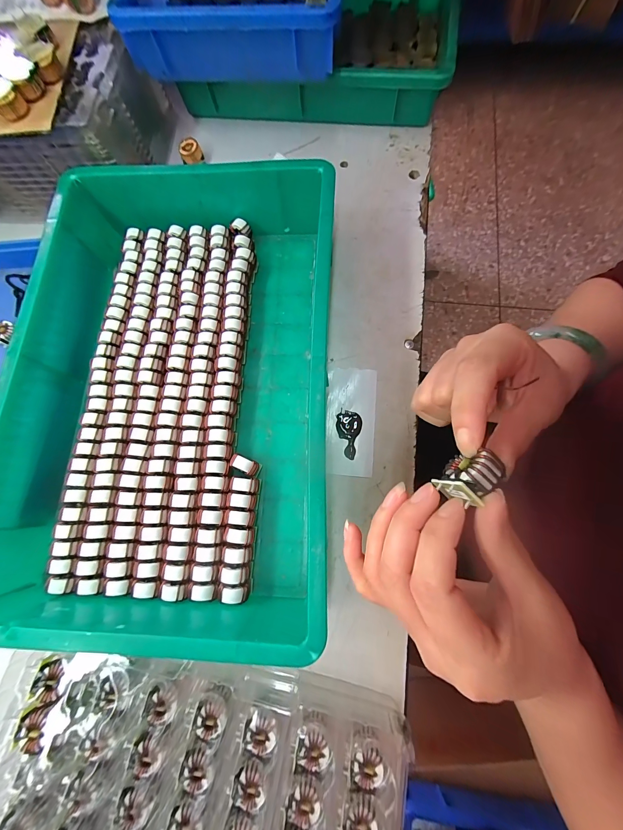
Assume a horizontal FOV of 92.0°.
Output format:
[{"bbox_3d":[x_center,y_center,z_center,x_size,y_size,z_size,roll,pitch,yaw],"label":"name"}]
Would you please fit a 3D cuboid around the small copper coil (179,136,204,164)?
[{"bbox_3d":[-0.160,-0.349,0.402,0.027,0.025,0.021,-20,76,-2],"label":"small copper coil"}]

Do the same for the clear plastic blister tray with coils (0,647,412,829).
[{"bbox_3d":[-0.101,0.321,0.206,0.309,0.034,0.265,9,76,5],"label":"clear plastic blister tray with coils"}]

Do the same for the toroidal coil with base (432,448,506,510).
[{"bbox_3d":[0.071,0.028,0.137,0.017,0.017,0.023,43,79,14],"label":"toroidal coil with base"}]

